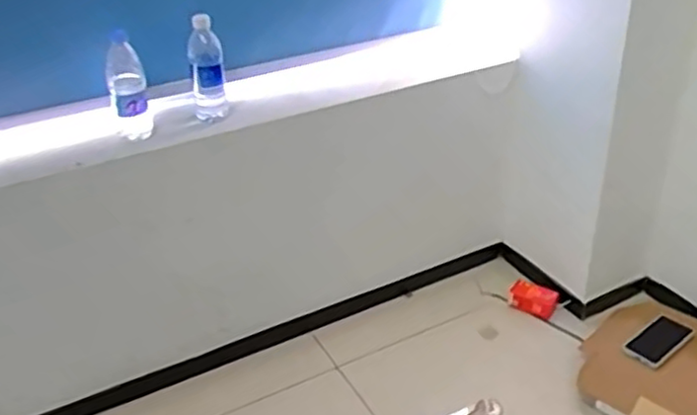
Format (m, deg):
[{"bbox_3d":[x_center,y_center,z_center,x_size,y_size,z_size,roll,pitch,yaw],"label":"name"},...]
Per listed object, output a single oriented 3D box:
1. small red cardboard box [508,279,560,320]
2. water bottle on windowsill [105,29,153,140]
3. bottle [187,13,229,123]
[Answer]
[{"bbox_3d":[0.445,0.218,1.682,0.113,0.031,0.085,20,38,32],"label":"small red cardboard box"},{"bbox_3d":[-0.390,-0.206,1.234,0.067,0.185,0.077,-11,32,-14],"label":"water bottle on windowsill"},{"bbox_3d":[-0.263,-0.253,1.297,0.064,0.195,0.065,-8,32,-8],"label":"bottle"}]

